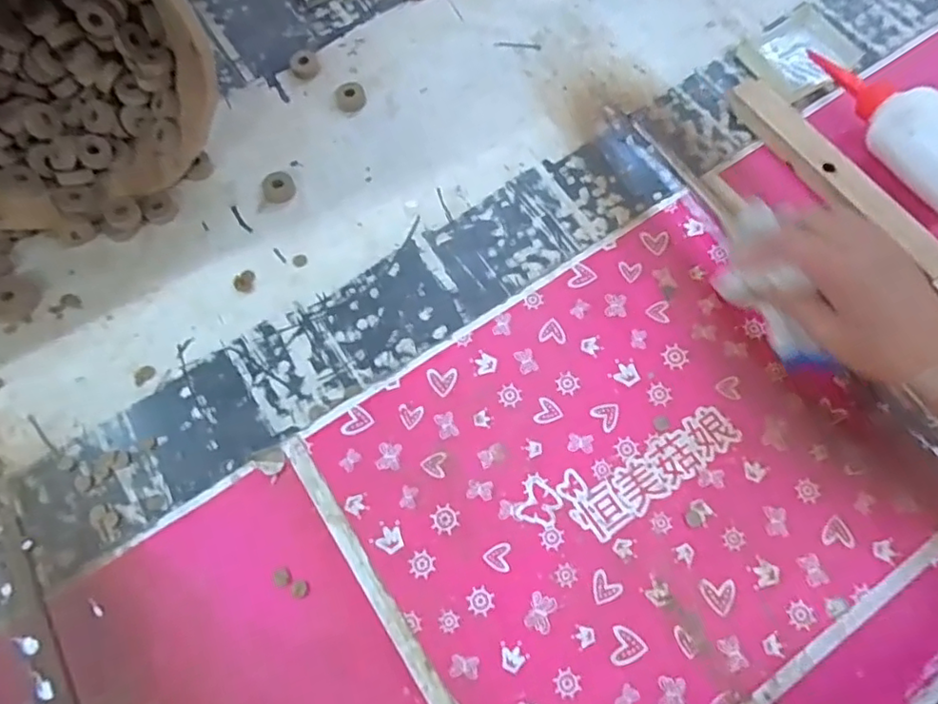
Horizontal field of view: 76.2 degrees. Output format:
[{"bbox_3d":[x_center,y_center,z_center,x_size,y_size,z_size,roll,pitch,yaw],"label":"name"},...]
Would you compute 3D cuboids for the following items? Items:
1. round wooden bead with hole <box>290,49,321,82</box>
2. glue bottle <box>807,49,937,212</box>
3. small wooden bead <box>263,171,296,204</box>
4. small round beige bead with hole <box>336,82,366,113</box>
[{"bbox_3d":[-0.148,-0.261,0.539,0.024,0.011,0.030,-8,69,-2],"label":"round wooden bead with hole"},{"bbox_3d":[0.343,-0.186,0.468,0.054,0.059,0.179,-22,70,-7],"label":"glue bottle"},{"bbox_3d":[-0.156,-0.135,0.491,0.025,0.015,0.019,-24,71,-7],"label":"small wooden bead"},{"bbox_3d":[-0.104,-0.225,0.525,0.025,0.011,0.027,0,69,1],"label":"small round beige bead with hole"}]

